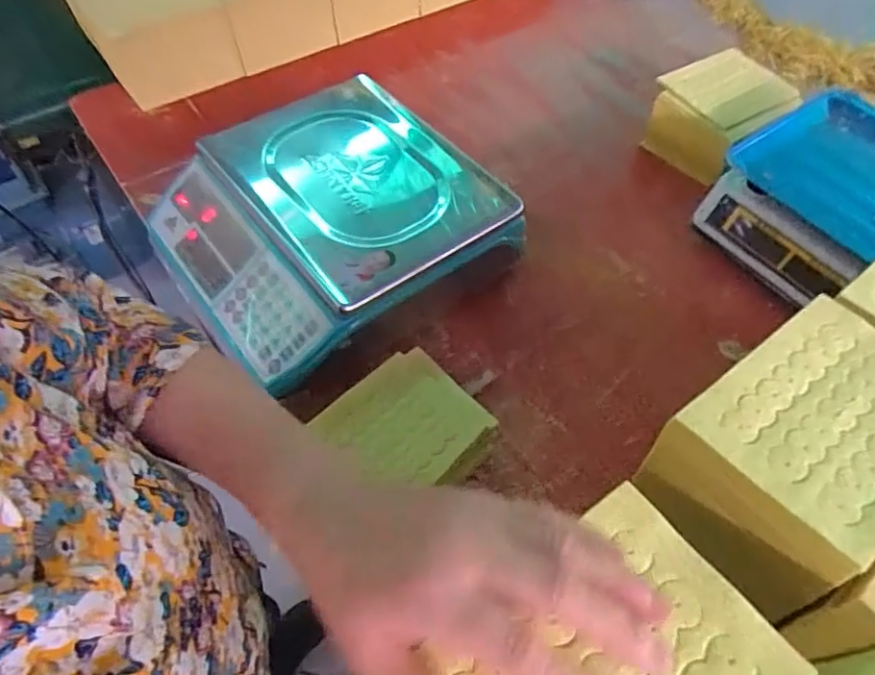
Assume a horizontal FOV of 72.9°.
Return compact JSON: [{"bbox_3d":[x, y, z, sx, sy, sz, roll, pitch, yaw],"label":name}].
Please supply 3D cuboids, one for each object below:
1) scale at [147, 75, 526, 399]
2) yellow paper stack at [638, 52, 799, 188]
[{"bbox_3d":[-0.121,-0.125,0.642,0.313,0.124,0.284,-31,63,-20],"label":"scale"},{"bbox_3d":[0.380,-0.308,0.820,0.177,0.085,0.147,-36,64,-23],"label":"yellow paper stack"}]

